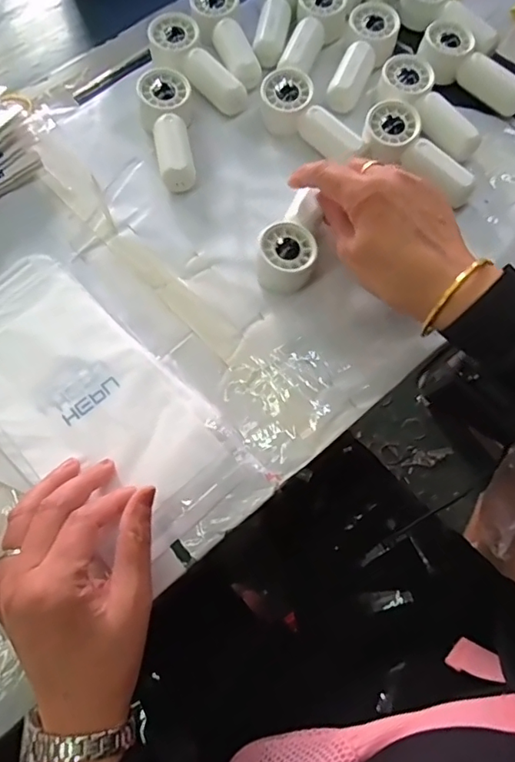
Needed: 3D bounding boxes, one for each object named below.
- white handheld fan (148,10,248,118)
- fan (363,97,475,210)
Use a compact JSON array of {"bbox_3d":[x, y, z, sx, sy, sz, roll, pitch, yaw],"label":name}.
[{"bbox_3d":[-0.058,-0.292,0.496,0.046,0.029,0.113,-33,75,-12],"label":"white handheld fan"},{"bbox_3d":[0.136,-0.192,0.461,0.048,0.032,0.110,-39,76,-13],"label":"fan"}]

